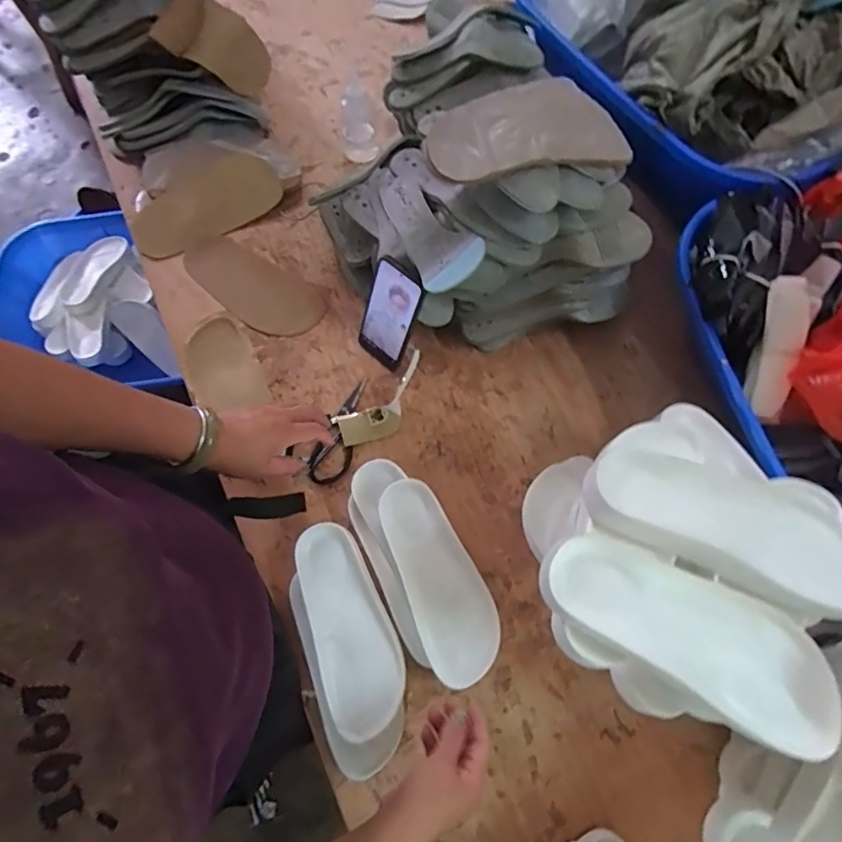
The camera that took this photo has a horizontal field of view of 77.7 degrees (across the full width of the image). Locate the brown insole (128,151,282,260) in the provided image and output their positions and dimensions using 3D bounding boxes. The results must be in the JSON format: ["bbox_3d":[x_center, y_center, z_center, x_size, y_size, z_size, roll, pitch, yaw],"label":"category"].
[{"bbox_3d":[-0.355,-0.353,0.858,0.248,0.010,0.103,-30,94,-4],"label":"brown insole"}]

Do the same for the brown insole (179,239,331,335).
[{"bbox_3d":[-0.272,-0.213,0.830,0.248,0.012,0.105,31,72,10],"label":"brown insole"}]

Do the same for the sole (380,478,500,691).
[{"bbox_3d":[0.024,0.180,0.609,0.093,0.039,0.238,-19,71,-8],"label":"sole"}]

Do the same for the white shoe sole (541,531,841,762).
[{"bbox_3d":[0.221,0.173,0.431,0.243,0.020,0.093,28,71,9],"label":"white shoe sole"}]

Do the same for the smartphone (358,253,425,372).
[{"bbox_3d":[-0.044,-0.146,0.730,0.073,0.164,0.017,42,53,13],"label":"smartphone"}]

